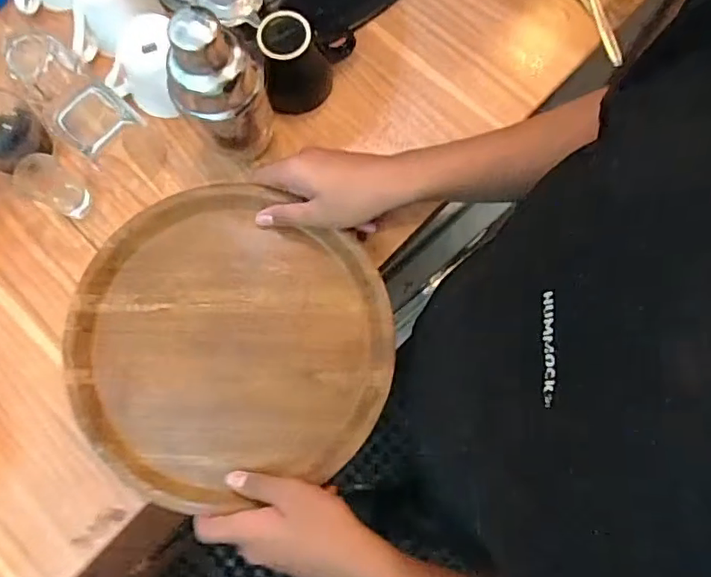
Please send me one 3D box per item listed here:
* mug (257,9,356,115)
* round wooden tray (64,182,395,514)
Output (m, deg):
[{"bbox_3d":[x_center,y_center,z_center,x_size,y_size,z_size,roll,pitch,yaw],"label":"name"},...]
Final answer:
[{"bbox_3d":[-0.047,-0.232,0.557,0.100,0.078,0.066,-26,79,-4],"label":"mug"},{"bbox_3d":[-0.115,0.047,0.517,0.284,0.028,0.276,0,78,2],"label":"round wooden tray"}]

